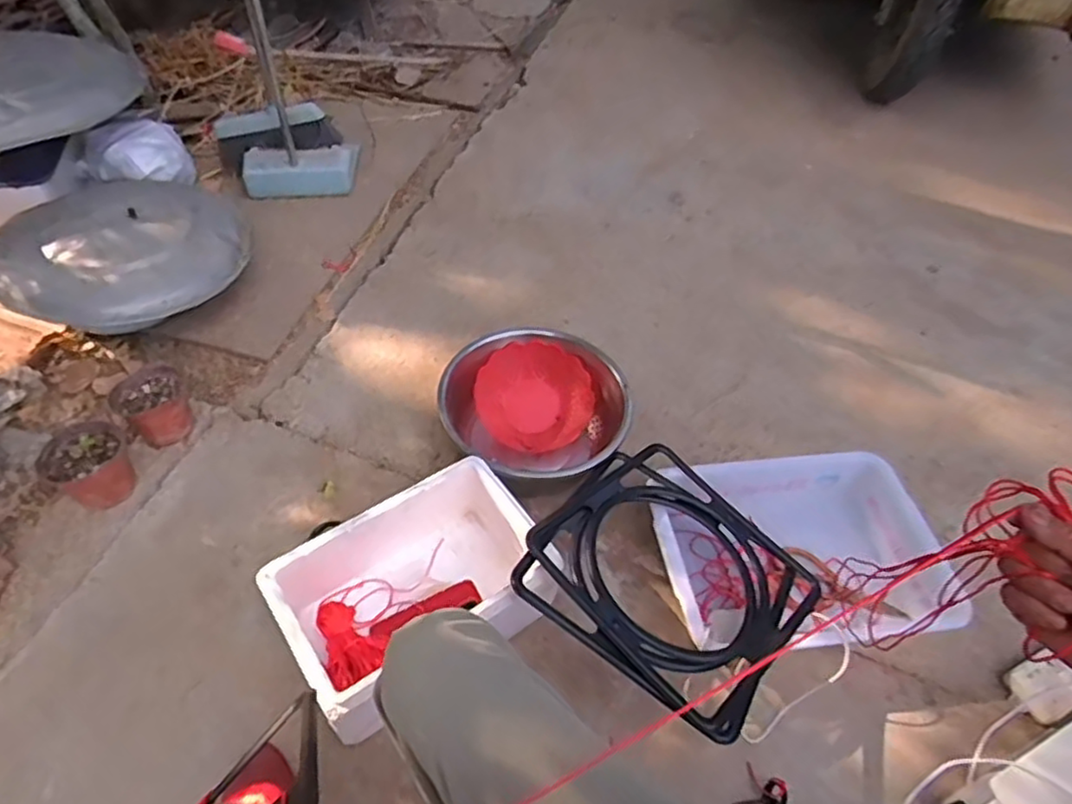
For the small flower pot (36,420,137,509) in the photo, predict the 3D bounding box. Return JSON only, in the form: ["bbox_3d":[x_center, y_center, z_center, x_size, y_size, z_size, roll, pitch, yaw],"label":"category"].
[{"bbox_3d":[-0.694,0.105,1.031,0.112,0.083,0.124,-33,62,-28],"label":"small flower pot"}]

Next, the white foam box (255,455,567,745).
[{"bbox_3d":[-0.157,0.264,0.900,0.335,0.151,0.240,-27,60,-25],"label":"white foam box"}]

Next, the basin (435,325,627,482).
[{"bbox_3d":[-0.002,0.026,1.104,0.287,0.142,0.286,3,52,-4],"label":"basin"}]

